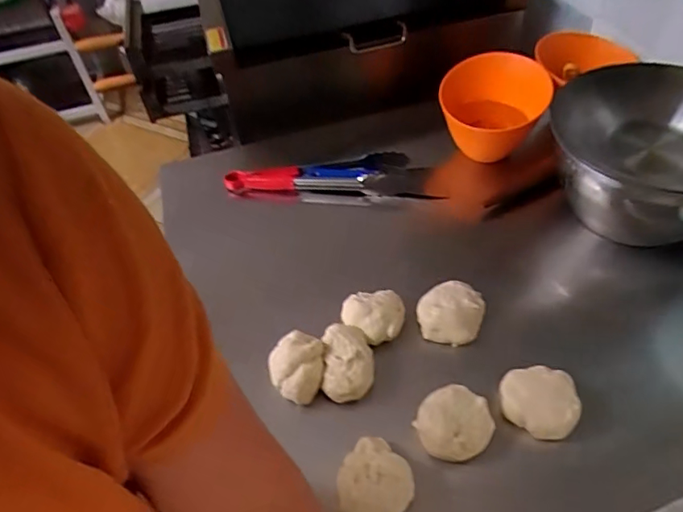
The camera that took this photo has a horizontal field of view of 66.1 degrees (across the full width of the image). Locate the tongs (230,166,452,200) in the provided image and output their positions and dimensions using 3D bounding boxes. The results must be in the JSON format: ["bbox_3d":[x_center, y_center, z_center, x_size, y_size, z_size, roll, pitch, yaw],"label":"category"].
[{"bbox_3d":[-0.015,-0.125,0.861,0.347,0.049,0.057,2,49,9],"label":"tongs"}]

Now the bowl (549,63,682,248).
[{"bbox_3d":[0.421,-0.146,0.717,0.238,0.152,0.264,2,49,9],"label":"bowl"}]

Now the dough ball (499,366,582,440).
[{"bbox_3d":[0.209,0.150,0.553,0.082,0.032,0.066,34,60,31],"label":"dough ball"}]

